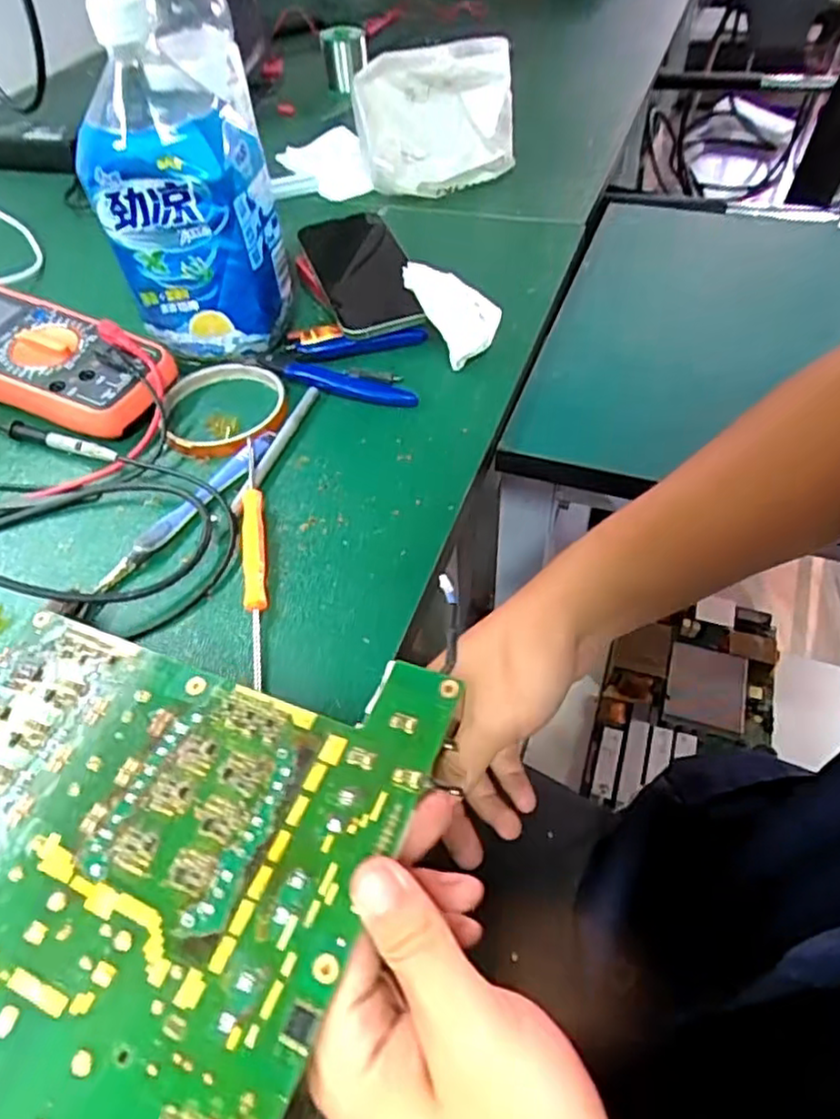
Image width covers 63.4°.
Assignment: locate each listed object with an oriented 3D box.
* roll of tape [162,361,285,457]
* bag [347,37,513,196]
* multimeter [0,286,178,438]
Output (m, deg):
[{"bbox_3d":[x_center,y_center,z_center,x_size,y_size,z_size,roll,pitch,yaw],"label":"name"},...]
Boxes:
[{"bbox_3d":[-0.128,-0.102,0.446,0.077,0.009,0.087,-18,52,-8],"label":"roll of tape"},{"bbox_3d":[0.014,-0.382,0.592,0.133,0.107,0.062,-5,52,2],"label":"bag"},{"bbox_3d":[-0.252,-0.132,0.462,0.194,0.041,0.078,20,56,20],"label":"multimeter"}]

